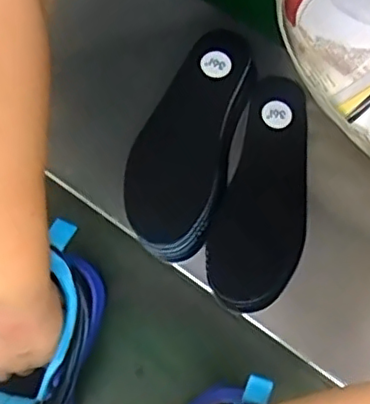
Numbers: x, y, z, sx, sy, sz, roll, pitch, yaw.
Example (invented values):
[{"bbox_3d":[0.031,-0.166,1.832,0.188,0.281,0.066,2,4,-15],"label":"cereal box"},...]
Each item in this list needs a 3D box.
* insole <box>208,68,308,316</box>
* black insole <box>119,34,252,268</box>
[{"bbox_3d":[0.072,-0.011,0.526,0.073,0.010,0.212,18,71,0],"label":"insole"},{"bbox_3d":[0.003,-0.057,0.524,0.077,0.013,0.209,19,72,-4],"label":"black insole"}]

